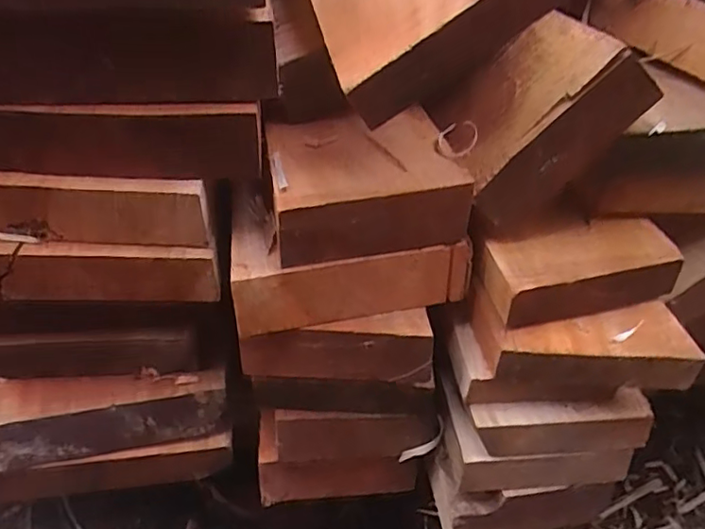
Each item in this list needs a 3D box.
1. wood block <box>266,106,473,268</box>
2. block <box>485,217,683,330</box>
[{"bbox_3d":[0.004,-0.057,0.391,0.122,0.045,0.113,-11,39,-9],"label":"wood block"},{"bbox_3d":[0.146,0.002,0.387,0.125,0.036,0.055,-12,39,-11],"label":"block"}]

